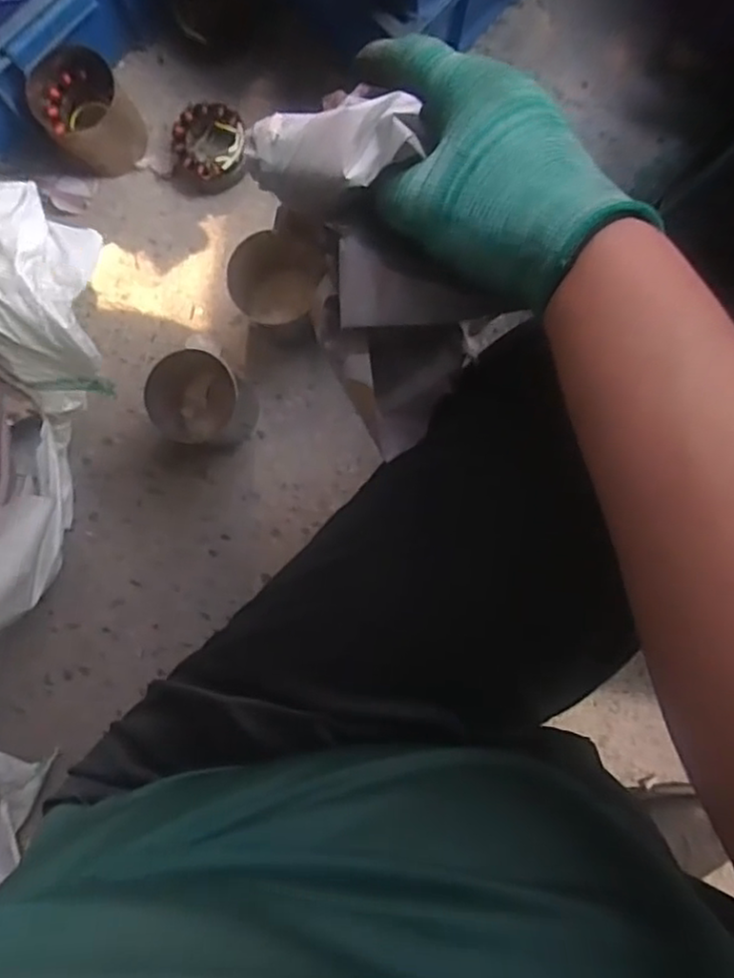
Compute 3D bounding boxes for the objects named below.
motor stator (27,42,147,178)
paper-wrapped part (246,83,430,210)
[{"bbox_3d":[-0.306,-0.414,0.745,0.097,0.096,0.101,-38,91,0],"label":"motor stator"},{"bbox_3d":[-0.015,-0.152,0.298,0.074,0.024,0.036,-15,91,0],"label":"paper-wrapped part"}]

